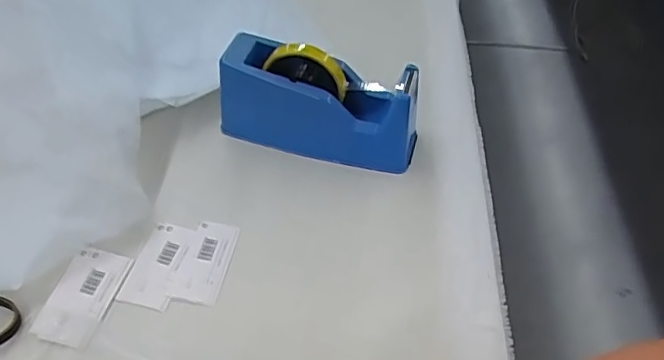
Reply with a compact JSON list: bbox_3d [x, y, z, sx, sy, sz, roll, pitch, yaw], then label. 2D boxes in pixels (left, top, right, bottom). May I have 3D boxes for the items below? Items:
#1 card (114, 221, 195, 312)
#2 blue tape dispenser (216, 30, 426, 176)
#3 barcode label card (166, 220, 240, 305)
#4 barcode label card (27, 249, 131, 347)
[{"bbox_3d":[-0.154,0.074,0.502,0.042,0.004,0.084,9,48,5],"label":"card"},{"bbox_3d":[-0.011,-0.085,0.580,0.202,0.102,0.074,14,48,10],"label":"blue tape dispenser"},{"bbox_3d":[-0.113,0.071,0.505,0.042,0.004,0.080,10,48,6],"label":"barcode label card"},{"bbox_3d":[-0.209,0.096,0.476,0.056,0.007,0.087,9,47,11],"label":"barcode label card"}]

